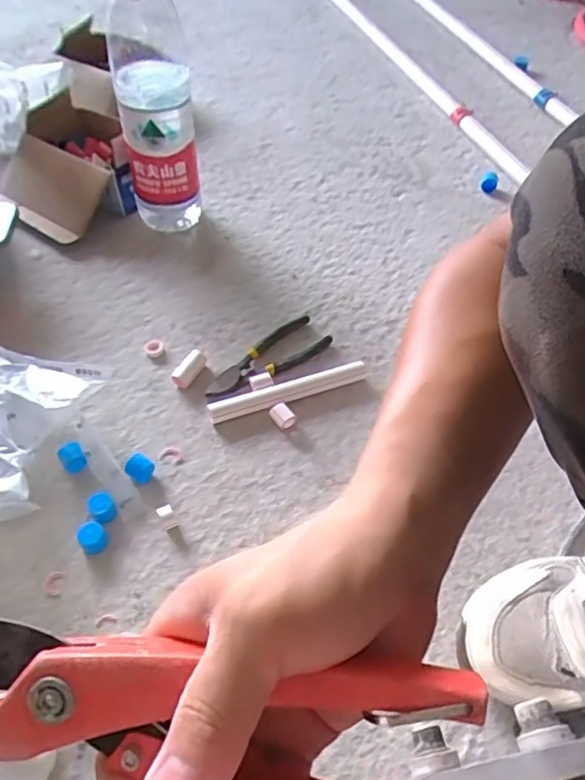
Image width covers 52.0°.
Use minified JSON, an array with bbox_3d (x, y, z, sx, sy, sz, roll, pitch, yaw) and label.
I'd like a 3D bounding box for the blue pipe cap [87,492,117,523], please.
[{"bbox_3d":[-0.177,0.110,0.559,0.023,0.024,0.021,1,53,-1],"label":"blue pipe cap"}]

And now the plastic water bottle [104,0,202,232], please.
[{"bbox_3d":[-0.167,-0.341,0.729,0.088,0.302,0.101,-7,53,-7],"label":"plastic water bottle"}]

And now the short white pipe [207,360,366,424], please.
[{"bbox_3d":[-0.004,0.001,0.645,0.177,0.024,0.020,-17,55,-13],"label":"short white pipe"}]

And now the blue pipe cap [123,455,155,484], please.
[{"bbox_3d":[-0.149,0.076,0.583,0.025,0.020,0.022,35,60,23],"label":"blue pipe cap"}]

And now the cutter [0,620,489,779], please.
[{"bbox_3d":[-0.040,0.119,0.222,0.202,0.022,0.073,7,94,7],"label":"cutter"}]

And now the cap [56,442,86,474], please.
[{"bbox_3d":[-0.217,0.067,0.591,0.022,0.020,0.028,-26,57,-20],"label":"cap"}]

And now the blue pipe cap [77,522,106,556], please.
[{"bbox_3d":[-0.180,0.132,0.538,0.023,0.022,0.025,1,53,-1],"label":"blue pipe cap"}]

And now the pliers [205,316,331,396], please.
[{"bbox_3d":[-0.027,-0.036,0.669,0.160,0.013,0.057,-36,61,-25],"label":"pliers"}]

